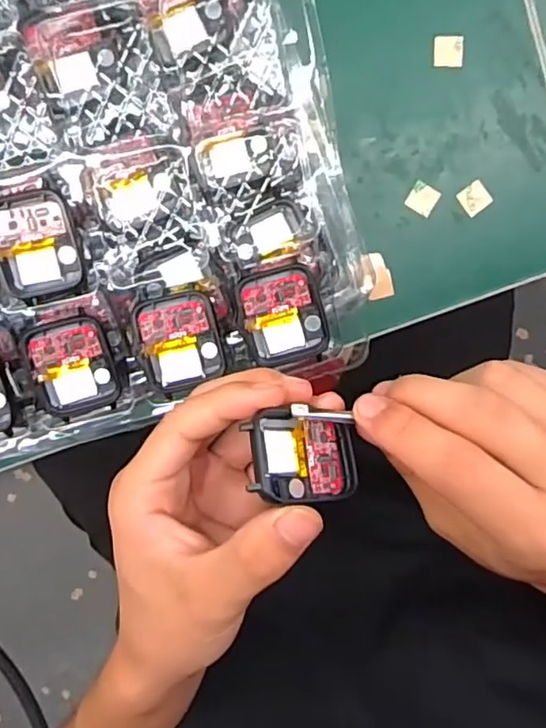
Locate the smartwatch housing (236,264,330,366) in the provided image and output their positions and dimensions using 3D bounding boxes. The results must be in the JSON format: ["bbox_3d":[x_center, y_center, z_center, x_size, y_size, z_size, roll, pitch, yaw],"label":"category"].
[{"bbox_3d":[0.005,-0.022,0.262,0.035,0.008,0.043,-16,99,2],"label":"smartwatch housing"}]

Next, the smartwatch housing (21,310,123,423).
[{"bbox_3d":[-0.091,0.001,0.265,0.036,0.012,0.045,-15,99,1],"label":"smartwatch housing"}]

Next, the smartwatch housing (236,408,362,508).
[{"bbox_3d":[0.013,0.036,0.221,0.045,0.005,0.033,5,68,-30],"label":"smartwatch housing"}]

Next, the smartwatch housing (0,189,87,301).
[{"bbox_3d":[-0.104,-0.052,0.250,0.037,0.007,0.045,-10,99,1],"label":"smartwatch housing"}]

